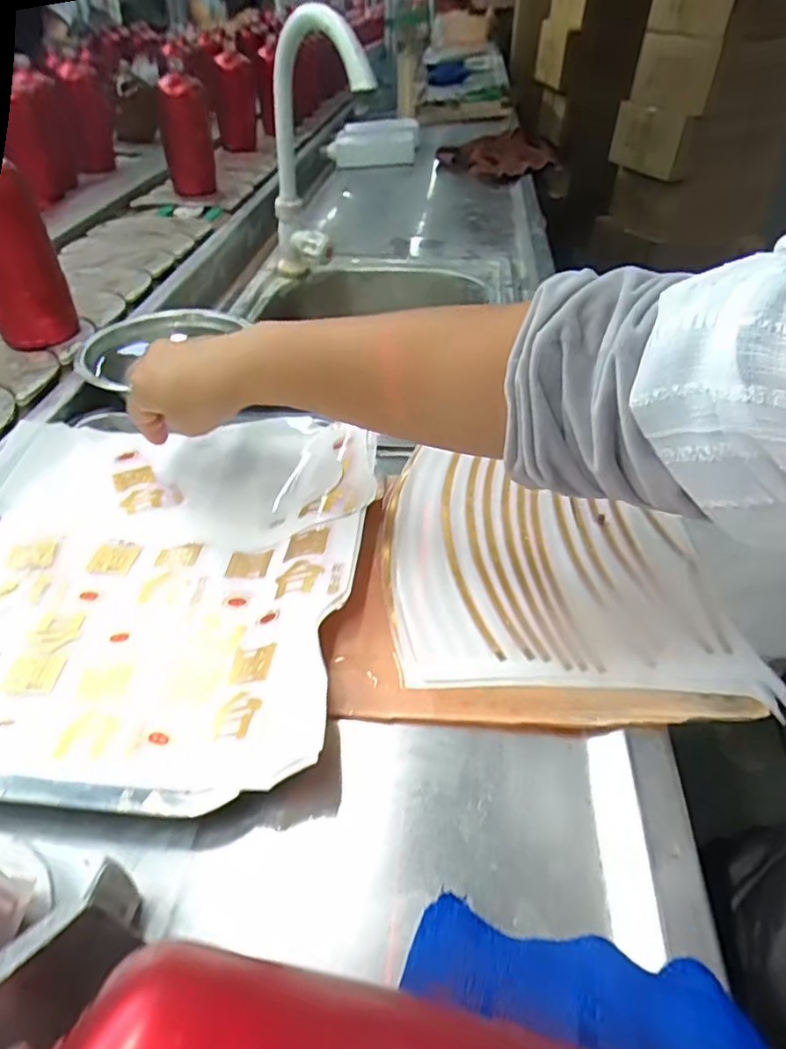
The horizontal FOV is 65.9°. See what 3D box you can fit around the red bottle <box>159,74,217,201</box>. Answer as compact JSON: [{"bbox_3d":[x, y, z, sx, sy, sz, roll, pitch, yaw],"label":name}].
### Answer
[{"bbox_3d":[-0.375,-0.708,1.106,0.080,0.176,0.094,-14,44,-16],"label":"red bottle"}]

